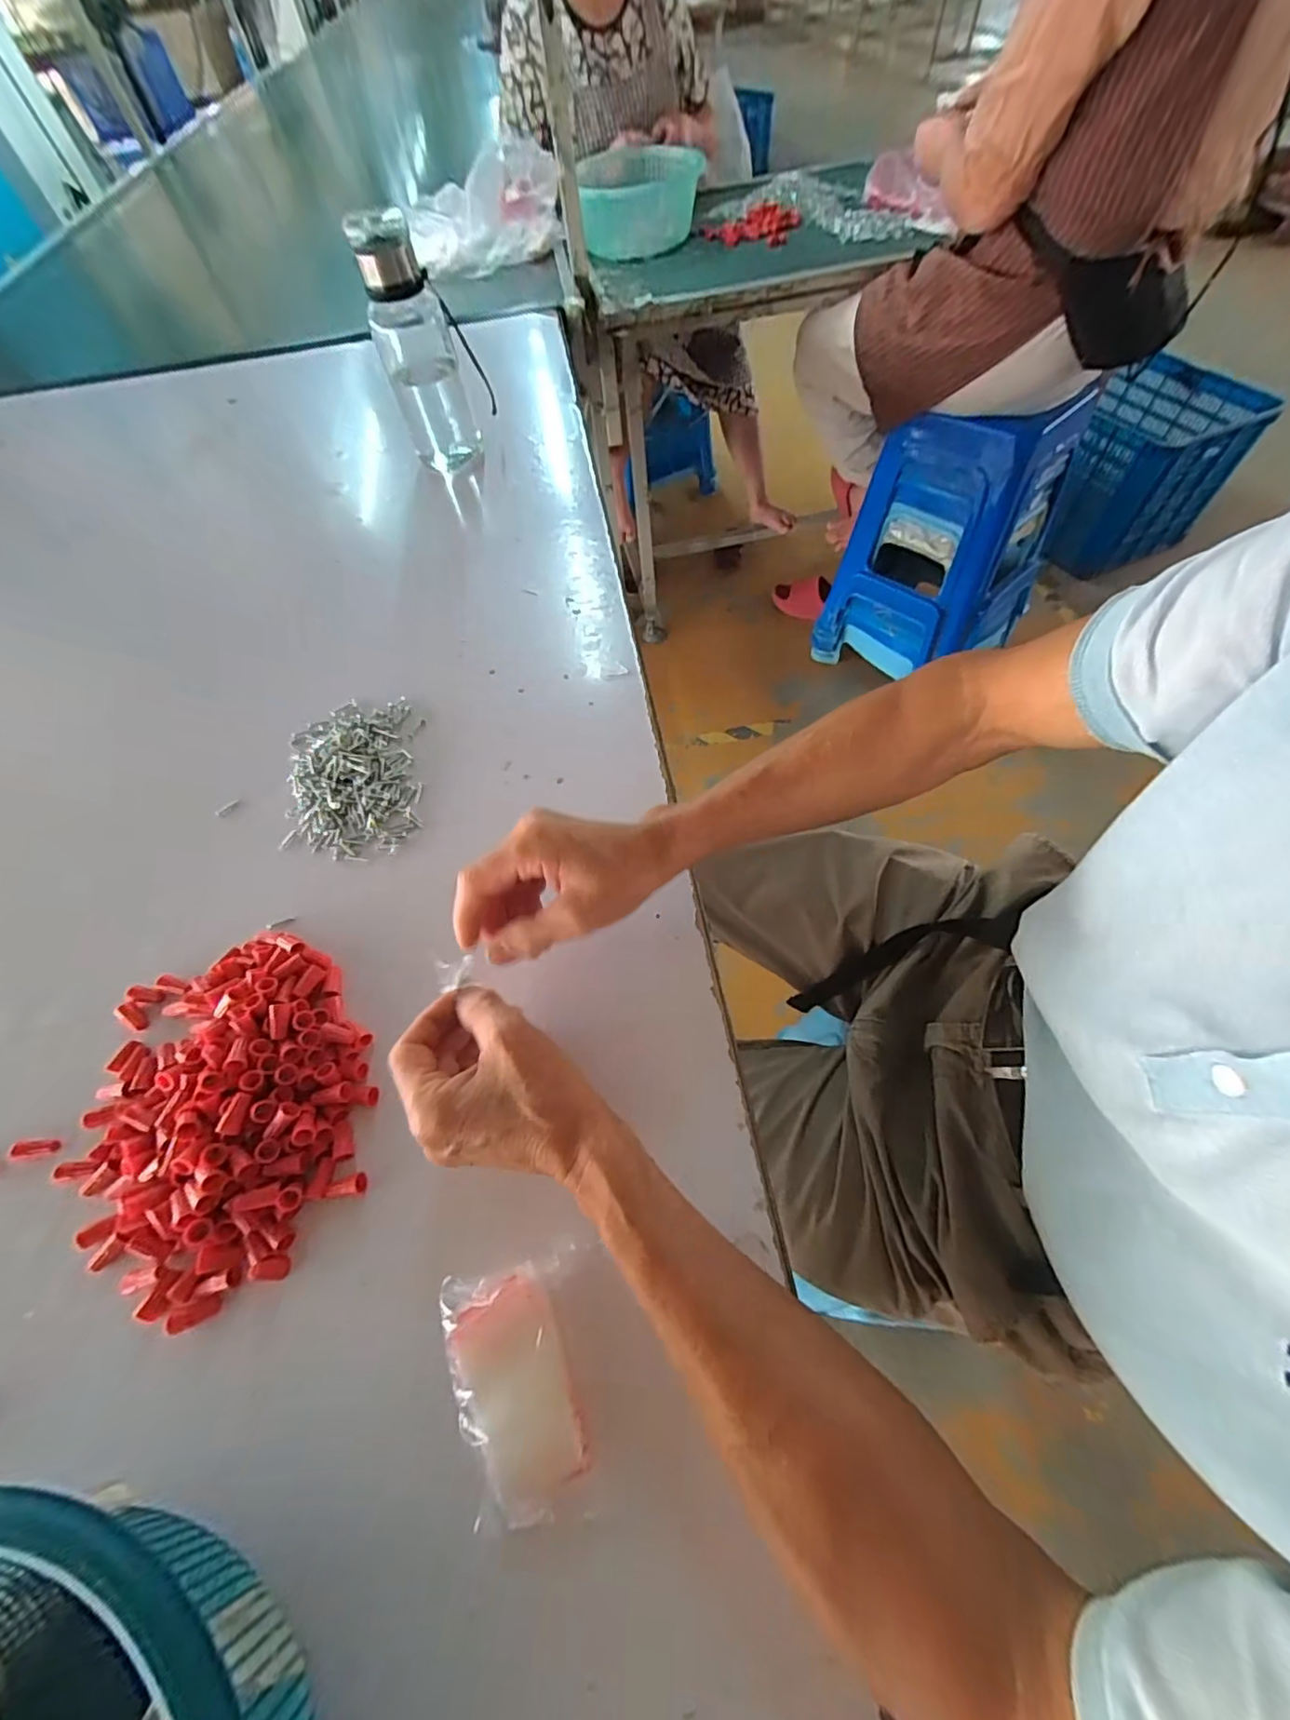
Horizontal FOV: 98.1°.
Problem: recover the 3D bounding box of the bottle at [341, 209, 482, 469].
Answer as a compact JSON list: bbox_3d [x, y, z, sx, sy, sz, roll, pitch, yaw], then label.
[{"bbox_3d":[-0.271,-0.607,0.678,0.091,0.226,0.081,-19,60,-6],"label":"bottle"}]

